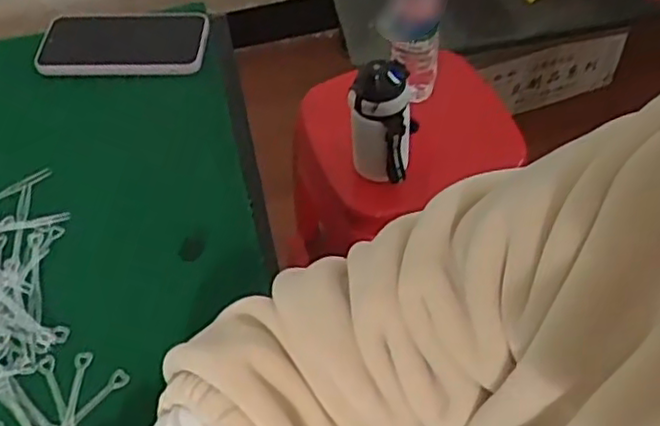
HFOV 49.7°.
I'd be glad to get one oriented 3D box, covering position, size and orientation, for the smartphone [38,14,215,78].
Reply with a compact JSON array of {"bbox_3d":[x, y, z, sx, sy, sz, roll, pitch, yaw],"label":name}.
[{"bbox_3d":[-0.202,-0.168,0.695,0.166,0.012,0.080,-1,53,3],"label":"smartphone"}]

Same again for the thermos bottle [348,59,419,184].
[{"bbox_3d":[0.066,-0.111,0.916,0.078,0.169,0.078,-4,53,3],"label":"thermos bottle"}]

